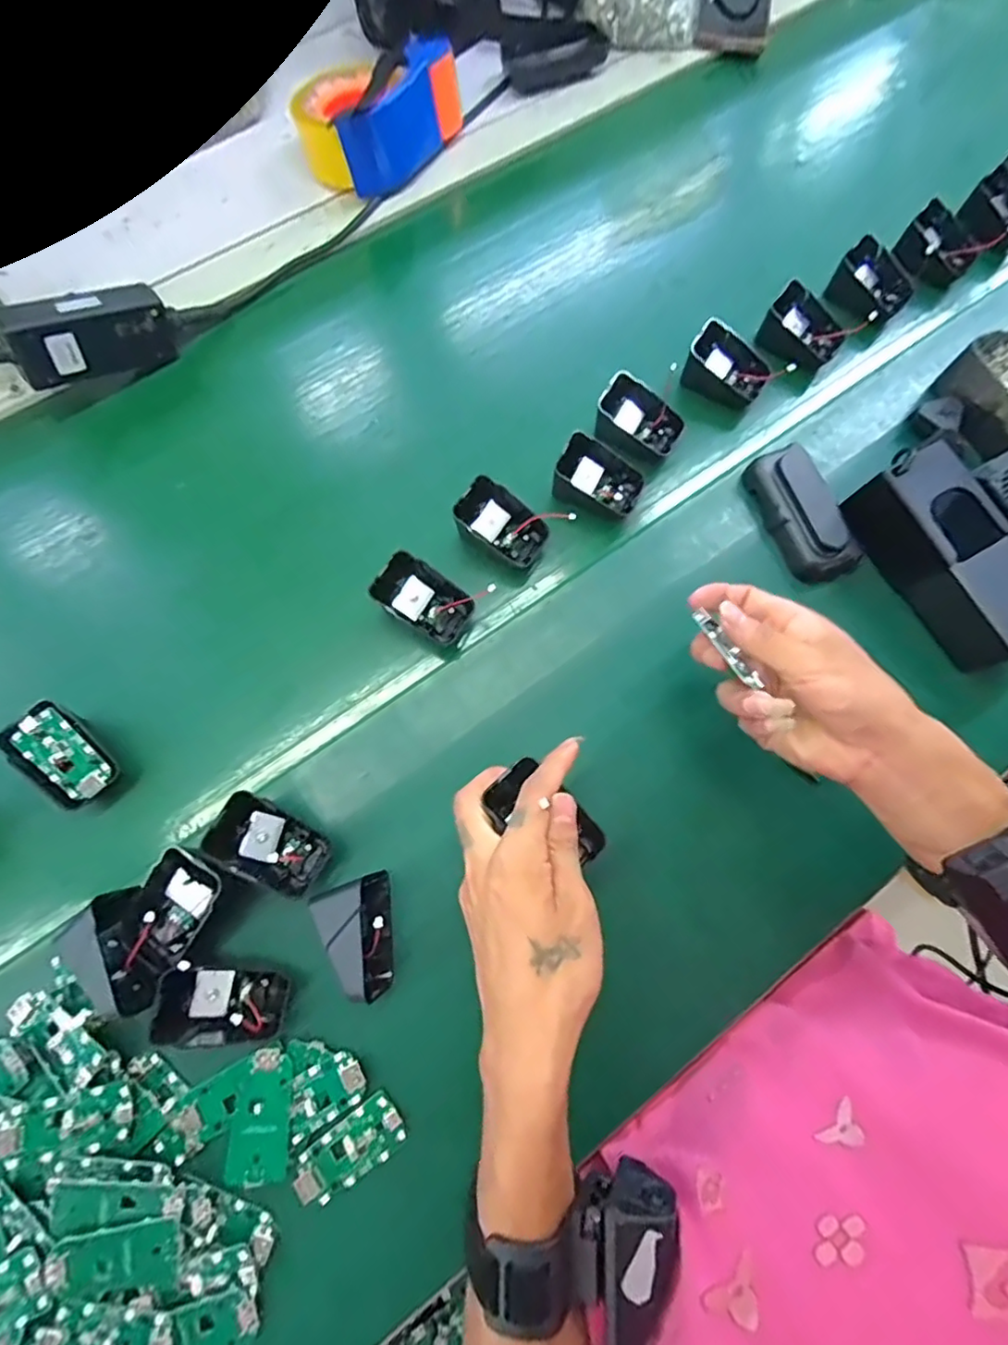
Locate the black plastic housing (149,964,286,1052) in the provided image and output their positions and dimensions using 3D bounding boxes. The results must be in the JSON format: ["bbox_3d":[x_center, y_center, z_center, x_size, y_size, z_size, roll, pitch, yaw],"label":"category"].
[{"bbox_3d":[-0.161,0.190,0.334,0.065,0.039,0.047,3,74,1],"label":"black plastic housing"}]

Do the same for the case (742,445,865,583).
[{"bbox_3d":[0.230,-0.123,0.445,0.049,0.026,0.105,-21,75,-6],"label":"case"}]

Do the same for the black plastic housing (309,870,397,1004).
[{"bbox_3d":[-0.087,0.161,0.353,0.042,0.038,0.066,-20,75,-5],"label":"black plastic housing"}]

